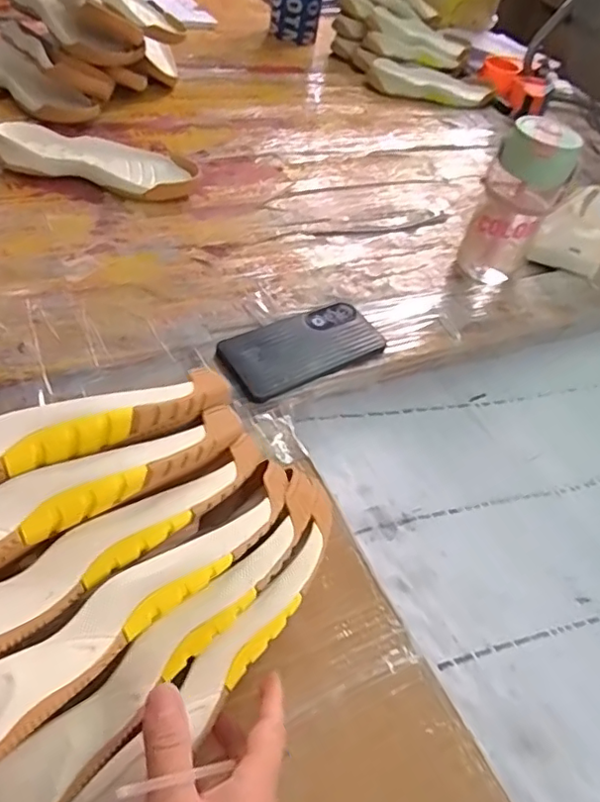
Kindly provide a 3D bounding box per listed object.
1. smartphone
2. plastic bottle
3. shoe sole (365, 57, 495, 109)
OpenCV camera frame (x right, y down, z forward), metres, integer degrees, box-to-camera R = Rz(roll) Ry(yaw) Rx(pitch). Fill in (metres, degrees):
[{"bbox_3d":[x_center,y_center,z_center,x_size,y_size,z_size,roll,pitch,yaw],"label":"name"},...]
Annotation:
[{"bbox_3d":[0.005,-0.054,0.570,0.166,0.010,0.076,-22,64,-29],"label":"smartphone"},{"bbox_3d":[0.263,-0.239,0.697,0.097,0.182,0.082,15,40,10],"label":"plastic bottle"},{"bbox_3d":[0.265,-0.648,1.171,0.260,0.037,0.108,2,65,-14],"label":"shoe sole"}]

